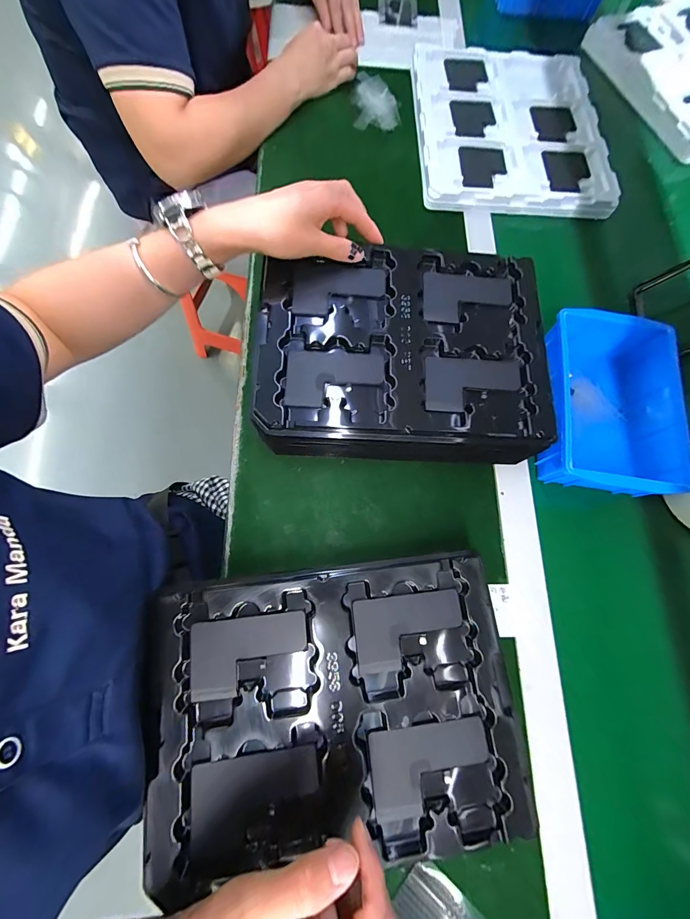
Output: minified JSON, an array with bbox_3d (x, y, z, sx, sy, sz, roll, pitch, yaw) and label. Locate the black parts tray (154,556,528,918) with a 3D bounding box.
[{"bbox_3d":[-0.006,0.196,0.284,0.284,0.026,0.207,-5,75,-3],"label":"black parts tray"}]

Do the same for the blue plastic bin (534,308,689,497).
[{"bbox_3d":[0.300,-0.061,0.402,0.138,0.064,0.197,8,74,-1],"label":"blue plastic bin"}]

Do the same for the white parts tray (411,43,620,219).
[{"bbox_3d":[0.251,-0.526,0.555,0.278,0.027,0.333,0,74,-3],"label":"white parts tray"}]

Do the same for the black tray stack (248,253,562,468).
[{"bbox_3d":[0.055,-0.112,0.381,0.287,0.075,0.210,2,75,-1],"label":"black tray stack"}]

